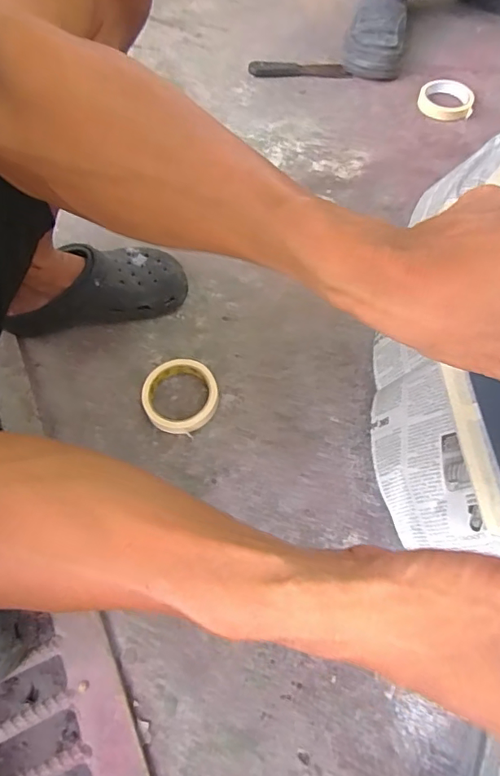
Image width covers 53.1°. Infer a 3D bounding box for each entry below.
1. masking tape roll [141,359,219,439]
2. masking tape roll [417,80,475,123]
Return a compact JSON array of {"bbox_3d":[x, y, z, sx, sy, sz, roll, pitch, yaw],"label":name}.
[{"bbox_3d":[-0.088,0.013,0.630,0.091,0.025,0.101,11,61,6],"label":"masking tape roll"},{"bbox_3d":[0.365,-0.534,0.933,0.096,0.022,0.101,0,60,0],"label":"masking tape roll"}]

